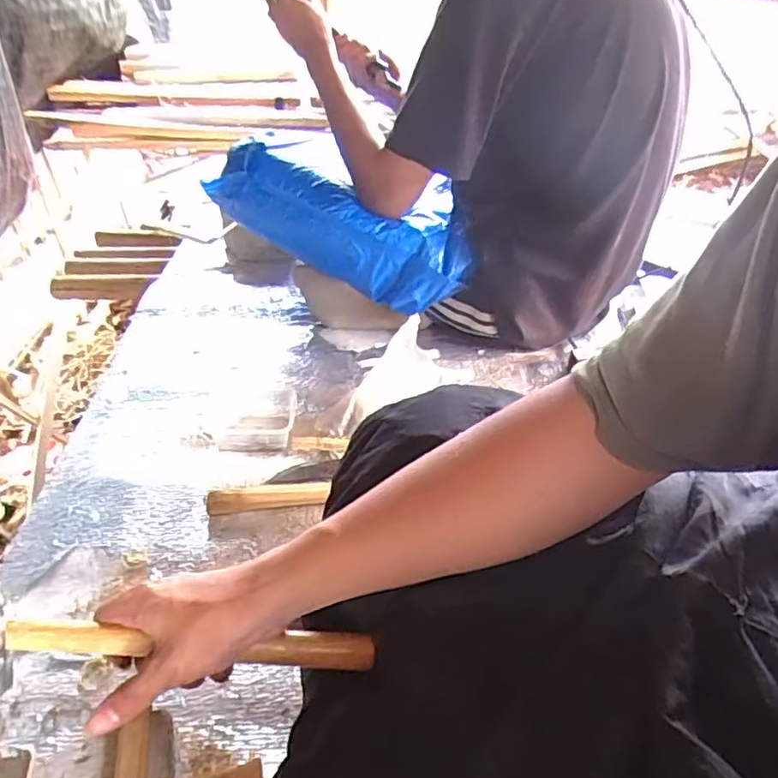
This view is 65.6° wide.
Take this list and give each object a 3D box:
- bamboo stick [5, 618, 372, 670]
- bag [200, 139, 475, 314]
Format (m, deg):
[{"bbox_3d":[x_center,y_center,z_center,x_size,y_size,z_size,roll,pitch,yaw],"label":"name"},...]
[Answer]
[{"bbox_3d":[-0.130,0.172,0.404,0.239,0.020,0.019,4,35,-4],"label":"bamboo stick"},{"bbox_3d":[-0.062,-0.235,0.861,0.360,0.154,0.103,20,36,-5],"label":"bag"}]

